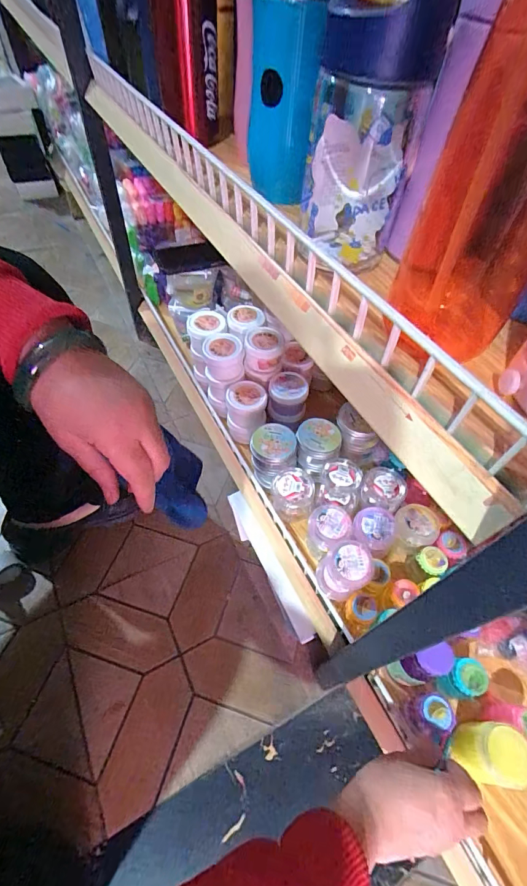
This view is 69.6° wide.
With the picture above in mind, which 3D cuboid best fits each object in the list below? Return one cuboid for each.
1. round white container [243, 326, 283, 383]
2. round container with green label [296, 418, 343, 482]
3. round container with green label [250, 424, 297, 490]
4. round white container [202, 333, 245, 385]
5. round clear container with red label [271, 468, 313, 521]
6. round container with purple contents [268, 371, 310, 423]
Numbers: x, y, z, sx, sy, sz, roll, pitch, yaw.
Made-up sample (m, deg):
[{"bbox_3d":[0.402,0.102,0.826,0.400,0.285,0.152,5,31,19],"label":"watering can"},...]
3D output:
[{"bbox_3d":[0.000,-0.155,0.659,0.061,0.067,0.059,3,52,-4],"label":"round white container"},{"bbox_3d":[0.083,0.008,0.600,0.066,0.059,0.069,20,55,10],"label":"round container with green label"},{"bbox_3d":[0.014,0.020,0.593,0.068,0.086,0.064,2,54,-3],"label":"round container with green label"},{"bbox_3d":[-0.066,-0.139,0.635,0.065,0.061,0.064,3,52,-4],"label":"round white container"},{"bbox_3d":[0.041,0.080,0.567,0.056,0.073,0.056,2,54,-3],"label":"round clear container with red label"},{"bbox_3d":[0.041,-0.081,0.659,0.064,0.060,0.063,2,54,-3],"label":"round container with purple contents"}]

